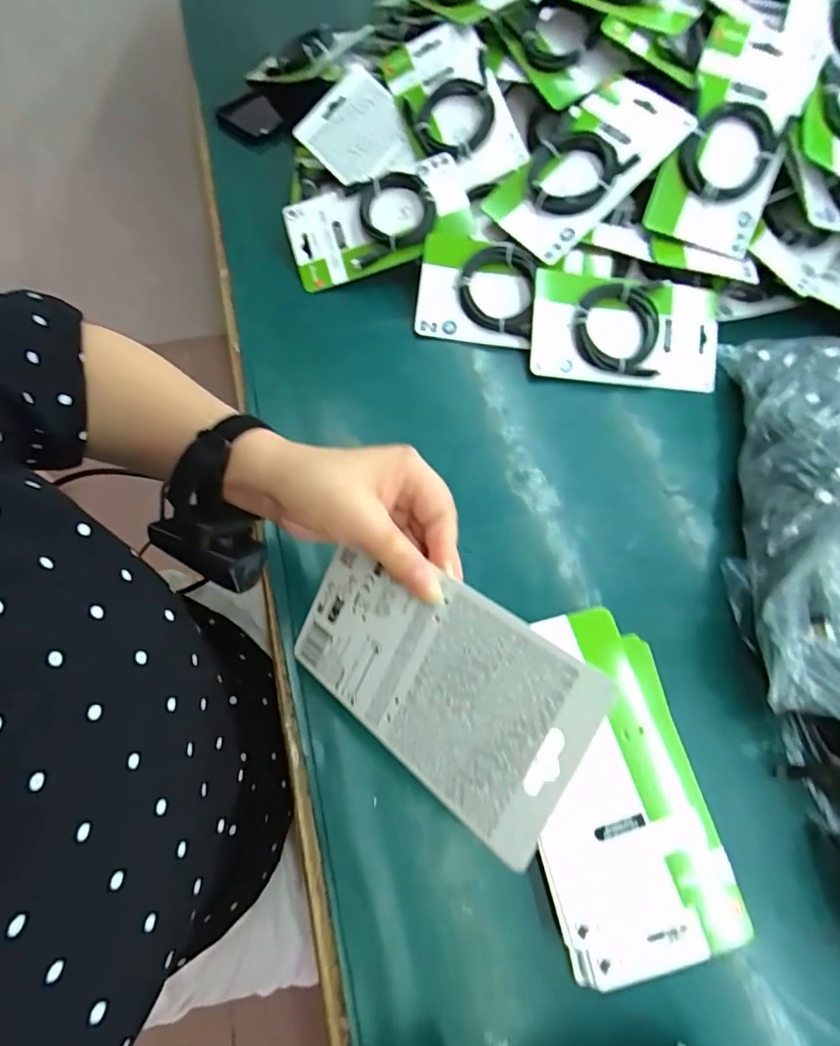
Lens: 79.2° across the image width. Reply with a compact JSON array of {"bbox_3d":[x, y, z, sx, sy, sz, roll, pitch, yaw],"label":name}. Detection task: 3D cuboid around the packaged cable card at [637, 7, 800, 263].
[{"bbox_3d":[0.289,-0.357,0.474,0.099,0.025,0.180,19,100,8],"label":"packaged cable card"}]

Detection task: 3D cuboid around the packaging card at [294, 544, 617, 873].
[{"bbox_3d":[0.003,0.079,0.273,0.176,0.004,0.099,30,99,34],"label":"packaging card"}]

